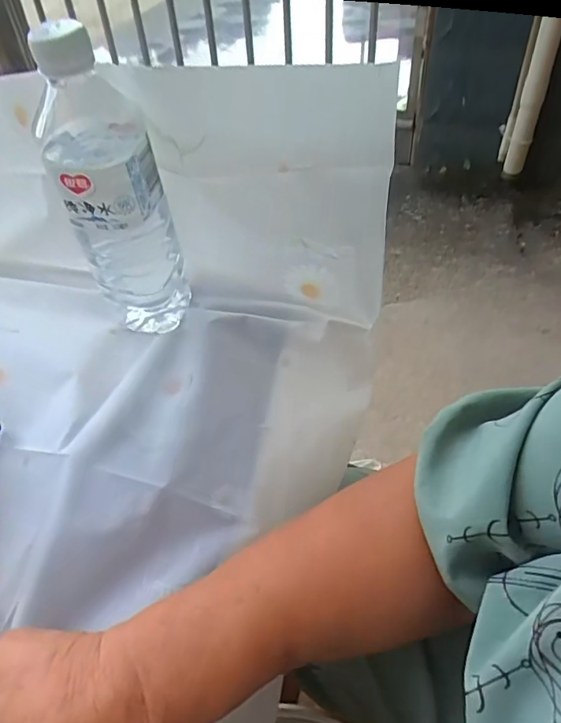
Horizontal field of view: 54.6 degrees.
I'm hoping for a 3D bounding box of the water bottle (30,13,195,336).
[{"bbox_3d":[-0.112,-0.116,0.377,0.069,0.196,0.076,-15,47,-11],"label":"water bottle"}]

